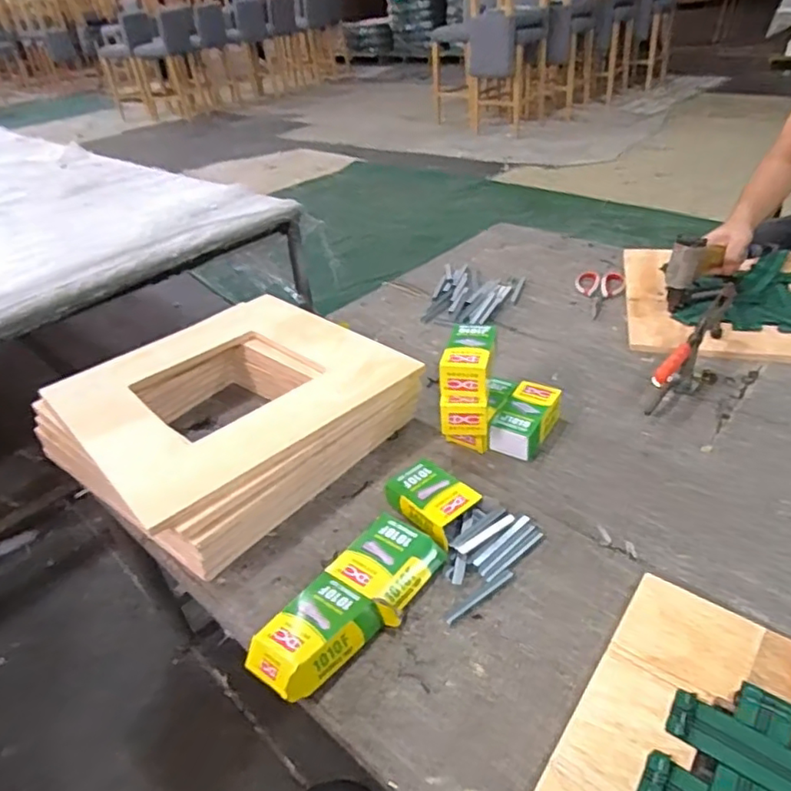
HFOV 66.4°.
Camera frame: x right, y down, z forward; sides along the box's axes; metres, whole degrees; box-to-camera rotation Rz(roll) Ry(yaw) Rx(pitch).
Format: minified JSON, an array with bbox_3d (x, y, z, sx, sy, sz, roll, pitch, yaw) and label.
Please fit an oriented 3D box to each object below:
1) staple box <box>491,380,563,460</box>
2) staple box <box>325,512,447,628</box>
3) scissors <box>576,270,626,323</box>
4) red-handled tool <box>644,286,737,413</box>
[{"bbox_3d":[0.197,0.036,0.907,0.068,0.054,0.135,17,42,29],"label":"staple box"},{"bbox_3d":[-0.011,0.203,0.719,0.104,0.030,0.114,18,42,30],"label":"staple box"},{"bbox_3d":[0.424,-0.213,1.255,0.094,0.008,0.189,5,37,16],"label":"scissors"},{"bbox_3d":[0.483,-0.086,0.975,0.051,0.108,0.289,21,43,33],"label":"red-handled tool"}]

